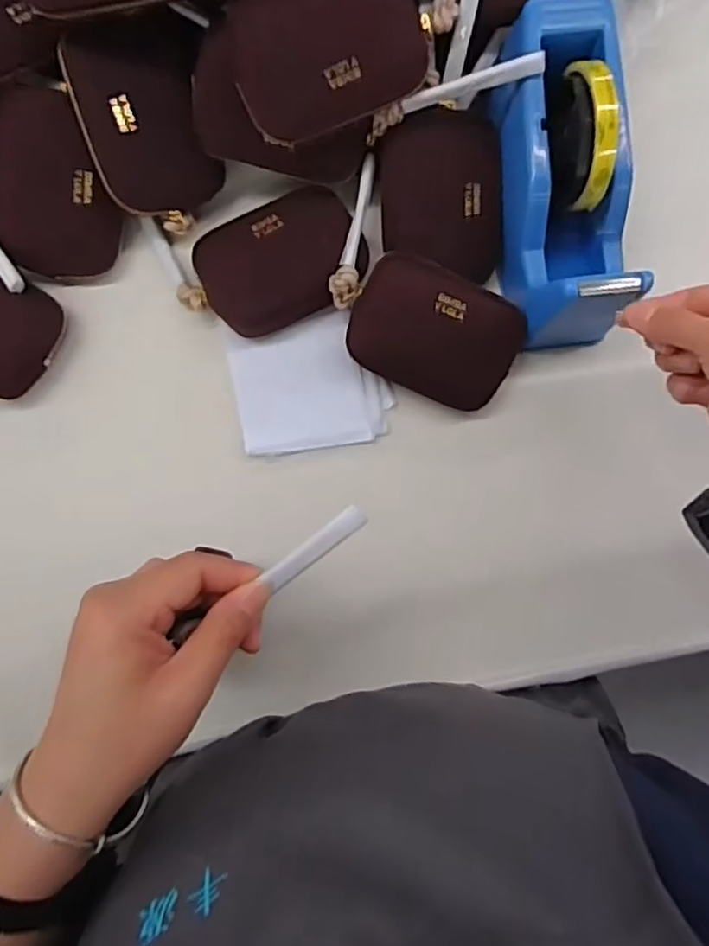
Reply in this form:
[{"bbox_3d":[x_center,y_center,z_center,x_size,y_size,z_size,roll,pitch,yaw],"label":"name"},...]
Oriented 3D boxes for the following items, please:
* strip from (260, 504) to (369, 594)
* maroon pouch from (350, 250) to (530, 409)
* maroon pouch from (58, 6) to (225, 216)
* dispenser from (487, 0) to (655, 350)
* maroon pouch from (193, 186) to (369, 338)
[{"bbox_3d":[-0.018,0.035,0.295,0.054,0.005,0.011,-38,88,2],"label":"strip"},{"bbox_3d":[0.055,-0.097,0.443,0.114,0.028,0.080,22,108,-3],"label":"maroon pouch"},{"bbox_3d":[-0.136,-0.234,0.419,0.084,0.015,0.112,-25,122,-17],"label":"maroon pouch"},{"bbox_3d":[0.142,-0.189,0.409,0.073,0.092,0.208,-7,103,-3],"label":"dispenser"},{"bbox_3d":[-0.052,-0.150,0.449,0.112,0.025,0.079,-27,88,-4],"label":"maroon pouch"}]

